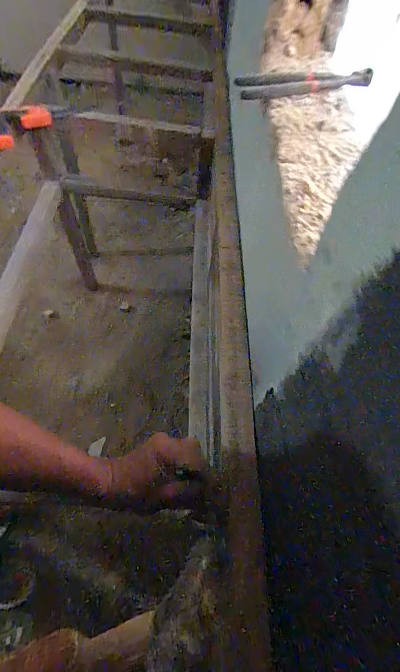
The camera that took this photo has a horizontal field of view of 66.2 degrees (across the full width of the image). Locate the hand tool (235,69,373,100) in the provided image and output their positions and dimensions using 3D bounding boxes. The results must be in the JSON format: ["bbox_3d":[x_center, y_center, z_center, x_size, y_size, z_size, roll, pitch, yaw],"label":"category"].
[{"bbox_3d":[0.169,-0.403,0.488,0.212,0.019,0.059,-3,61,-8],"label":"hand tool"}]

